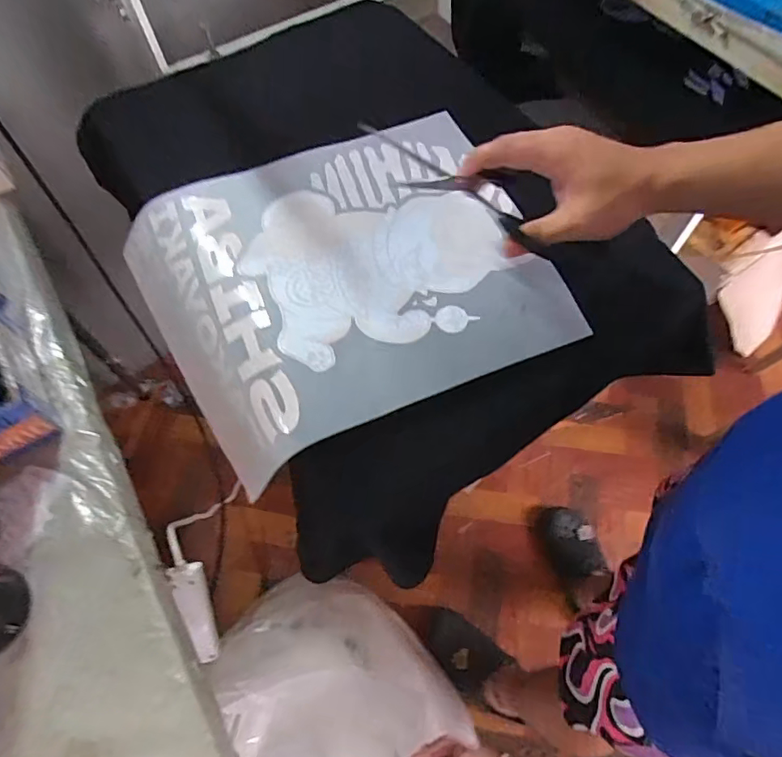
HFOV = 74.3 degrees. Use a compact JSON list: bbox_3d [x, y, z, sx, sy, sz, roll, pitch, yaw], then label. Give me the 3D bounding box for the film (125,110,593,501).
[{"bbox_3d":[-0.054,-0.097,0.503,0.357,0.053,0.314,-23,65,-10],"label":"film"}]

